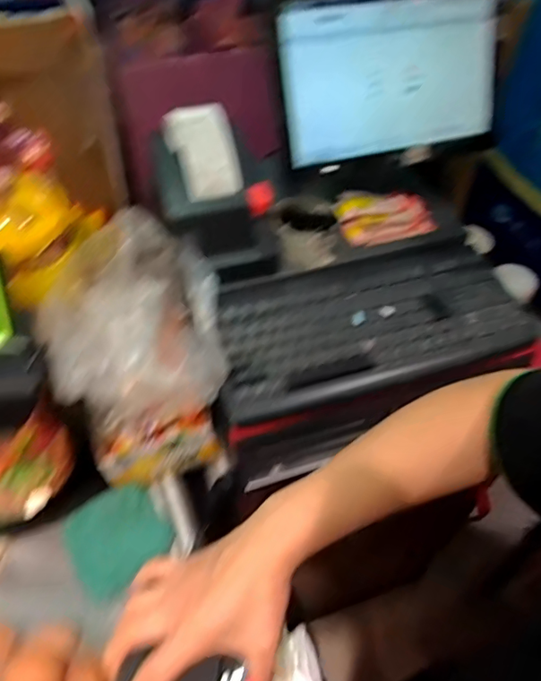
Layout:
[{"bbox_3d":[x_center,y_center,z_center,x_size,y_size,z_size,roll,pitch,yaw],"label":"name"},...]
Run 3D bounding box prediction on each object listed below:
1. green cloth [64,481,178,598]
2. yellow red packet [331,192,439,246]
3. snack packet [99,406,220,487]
[{"bbox_3d":[-0.166,0.213,0.588,0.098,0.012,0.096,-31,76,-22],"label":"green cloth"},{"bbox_3d":[0.155,-0.169,0.740,0.132,0.043,0.072,-9,50,-11],"label":"yellow red packet"},{"bbox_3d":[-0.128,0.122,0.622,0.126,0.070,0.049,-15,52,-15],"label":"snack packet"}]

